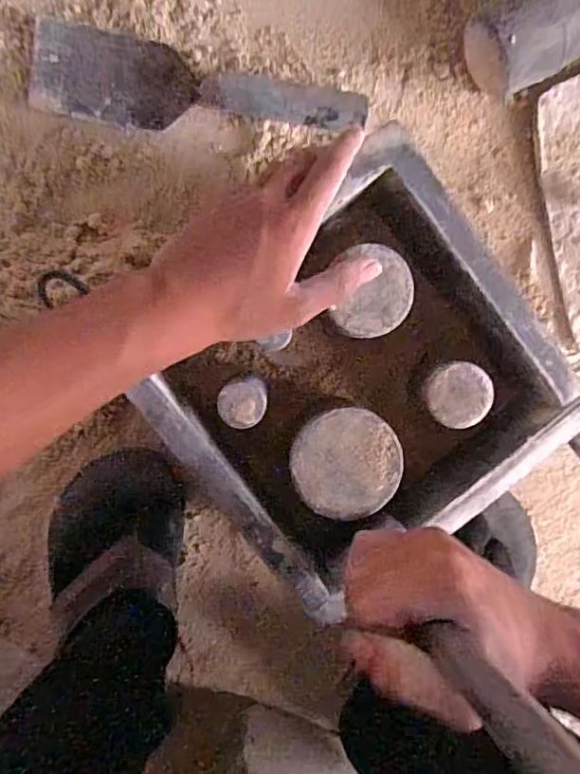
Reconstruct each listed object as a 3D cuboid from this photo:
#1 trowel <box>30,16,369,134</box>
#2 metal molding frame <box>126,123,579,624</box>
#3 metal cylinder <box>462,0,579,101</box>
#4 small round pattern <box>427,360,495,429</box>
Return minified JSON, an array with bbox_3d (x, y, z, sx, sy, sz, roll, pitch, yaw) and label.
[{"bbox_3d":[-0.075,-0.236,0.426,0.263,0.038,0.068,9,96,-4],"label":"trowel"},{"bbox_3d":[0.045,-0.002,0.386,0.235,0.072,0.226,-39,97,2],"label":"metal molding frame"},{"bbox_3d":[0.185,-0.268,0.419,0.100,0.076,0.066,-31,95,-4],"label":"metal cylinder"},{"bbox_3d":[0.113,0.005,0.360,0.041,0.008,0.042,-11,94,-6],"label":"small round pattern"}]

